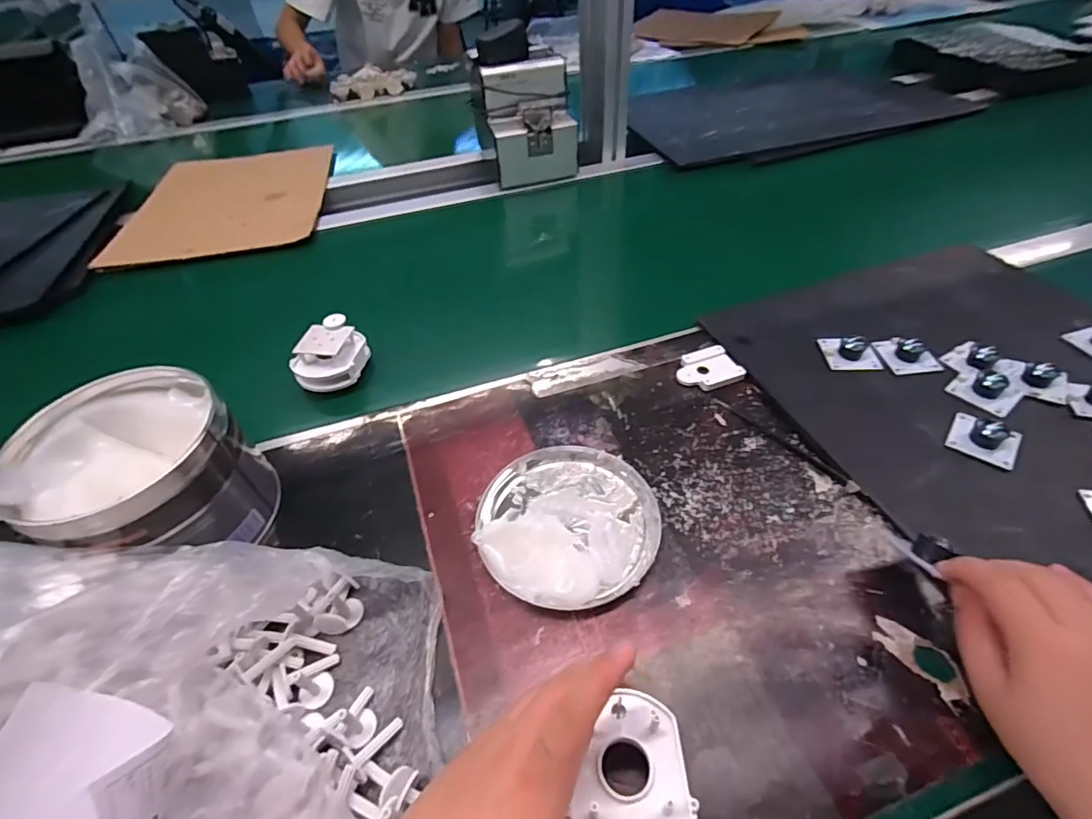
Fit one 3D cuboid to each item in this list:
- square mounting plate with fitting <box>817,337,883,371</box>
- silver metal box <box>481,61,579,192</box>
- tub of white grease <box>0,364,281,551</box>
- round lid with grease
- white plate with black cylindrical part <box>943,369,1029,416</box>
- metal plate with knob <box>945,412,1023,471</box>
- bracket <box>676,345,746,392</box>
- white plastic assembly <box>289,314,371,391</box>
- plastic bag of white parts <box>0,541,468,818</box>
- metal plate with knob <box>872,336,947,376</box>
[{"bbox_3d":[0.279,-0.058,0.471,0.046,0.023,0.041,1,47,5],"label":"square mounting plate with fitting"},{"bbox_3d":[-0.024,-0.418,0.769,0.126,0.146,0.081,-12,47,-7],"label":"silver metal box"},{"bbox_3d":[-0.274,0.052,0.362,0.118,0.100,0.120,25,53,25],"label":"tub of white grease"},{"bbox_3d":[0.015,0.075,0.372,0.126,0.026,0.128,-2,46,2],"label":"round lid with grease"},{"bbox_3d":[0.373,-0.023,0.432,0.049,0.017,0.044,-30,51,-22],"label":"white plate with black cylindrical part"},{"bbox_3d":[0.338,0.020,0.396,0.043,0.016,0.042,29,55,28],"label":"metal plate with knob"},{"bbox_3d":[0.148,-0.037,0.479,0.056,0.008,0.046,-15,47,-10],"label":"bracket"},{"bbox_3d":[-0.201,-0.052,0.492,0.065,0.052,0.063,4,47,8],"label":"white plastic assembly"},{"bbox_3d":[-0.215,0.157,0.250,0.310,0.115,0.208,-14,47,-9],"label":"plastic bag of white parts"},{"bbox_3d":[0.328,-0.054,0.466,0.045,0.020,0.044,-6,46,-2],"label":"metal plate with knob"}]

